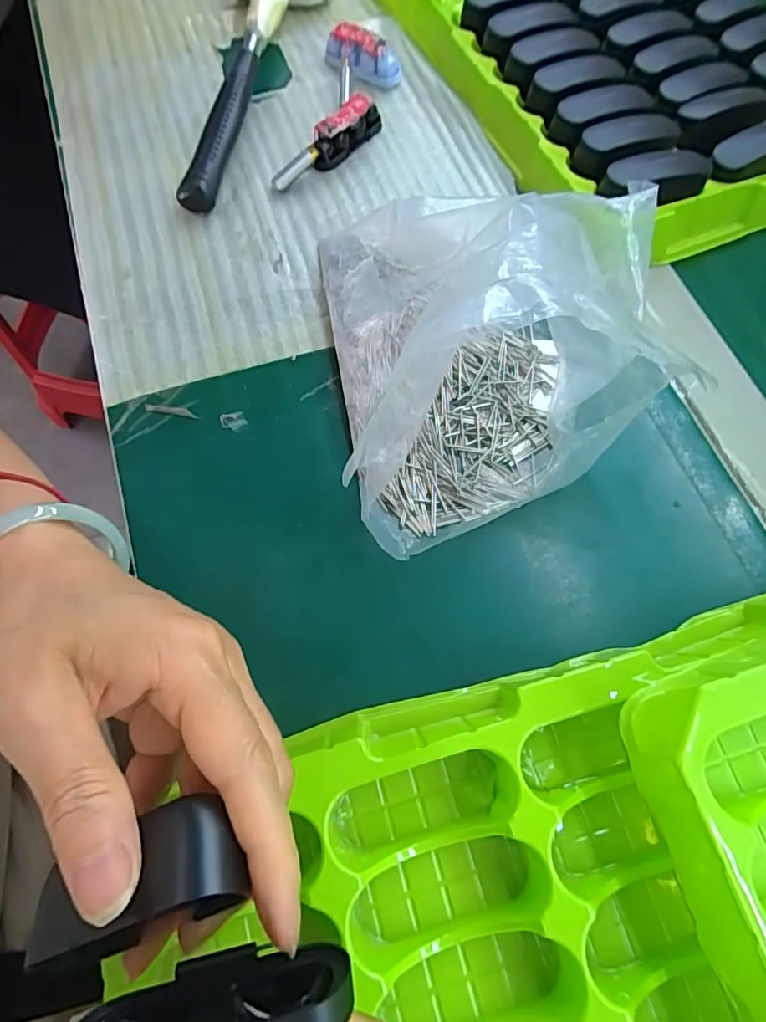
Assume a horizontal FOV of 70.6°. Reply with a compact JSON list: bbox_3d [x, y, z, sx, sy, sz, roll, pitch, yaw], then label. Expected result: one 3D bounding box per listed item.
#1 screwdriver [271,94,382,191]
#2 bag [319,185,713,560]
[{"bbox_3d":[-0.035,-0.236,0.347,0.015,0.024,0.087,41,74,15],"label":"screwdriver"},{"bbox_3d":[0.056,-0.088,0.266,0.157,0.063,0.185,-10,68,-3],"label":"bag"}]

